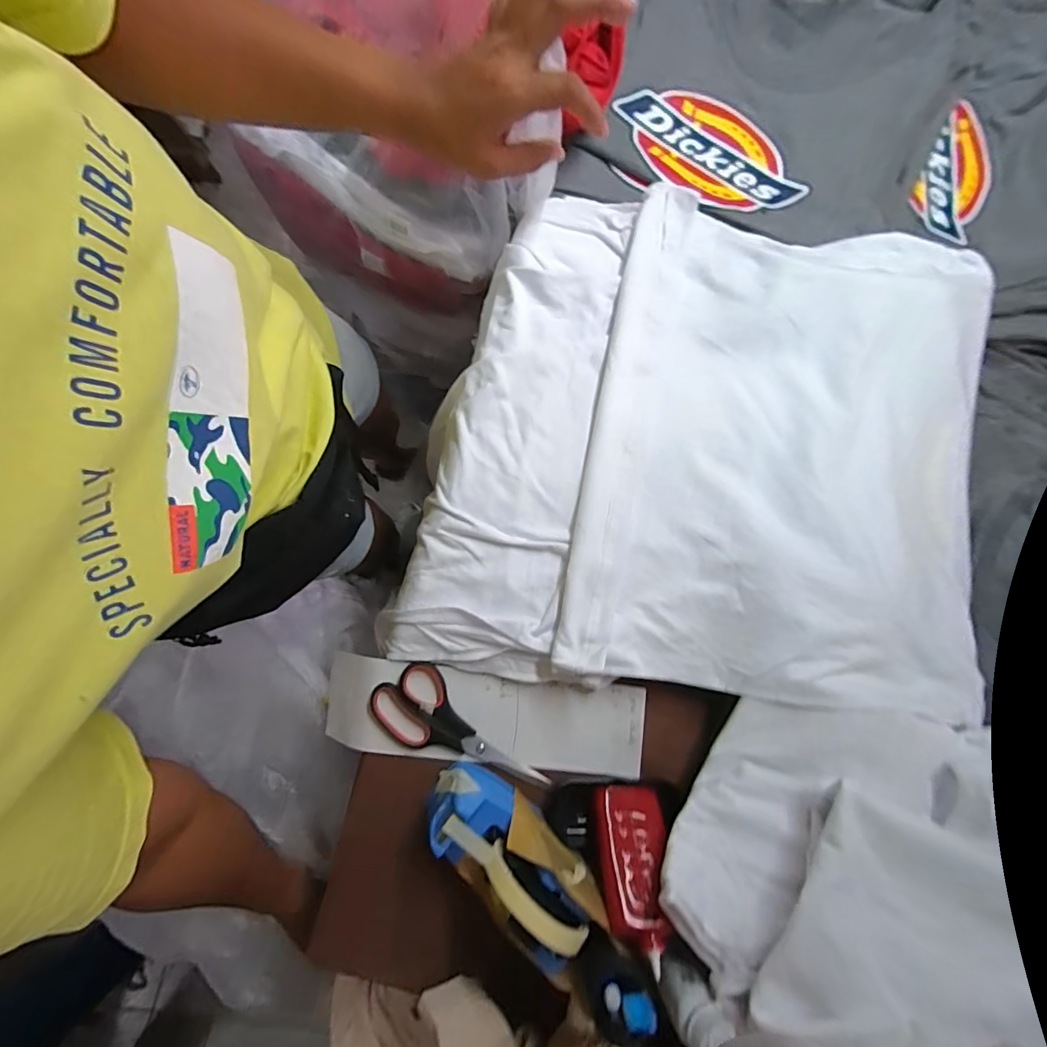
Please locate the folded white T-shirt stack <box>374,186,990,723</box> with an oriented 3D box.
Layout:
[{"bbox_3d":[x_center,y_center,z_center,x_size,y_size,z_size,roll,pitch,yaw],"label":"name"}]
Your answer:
[{"bbox_3d":[0.161,-0.084,0.446,0.552,0.048,0.497,9,80,2],"label":"folded white T-shirt stack"}]

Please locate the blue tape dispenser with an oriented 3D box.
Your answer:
[{"bbox_3d":[-0.013,0.263,0.361,0.145,0.094,0.061,36,82,6],"label":"blue tape dispenser"}]

